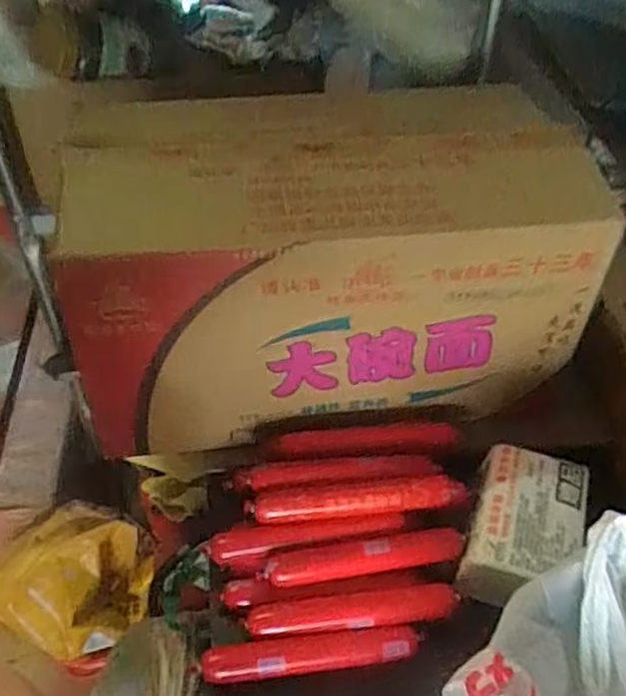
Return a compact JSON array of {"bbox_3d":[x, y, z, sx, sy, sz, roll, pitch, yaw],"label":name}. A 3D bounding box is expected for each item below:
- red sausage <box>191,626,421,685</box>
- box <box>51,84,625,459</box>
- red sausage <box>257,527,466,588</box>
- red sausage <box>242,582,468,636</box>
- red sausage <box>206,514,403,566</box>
[{"bbox_3d":[-0.003,0.237,0.538,0.168,0.021,0.026,-4,46,-6],"label":"red sausage"},{"bbox_3d":[0.006,-0.092,0.651,0.425,0.243,0.244,-4,46,-5],"label":"box"},{"bbox_3d":[0.042,0.171,0.564,0.163,0.020,0.023,-5,46,-7],"label":"red sausage"},{"bbox_3d":[0.031,0.207,0.549,0.161,0.019,0.026,-2,46,-4],"label":"red sausage"},{"bbox_3d":[-0.006,0.155,0.577,0.162,0.026,0.023,-5,46,-7],"label":"red sausage"}]

